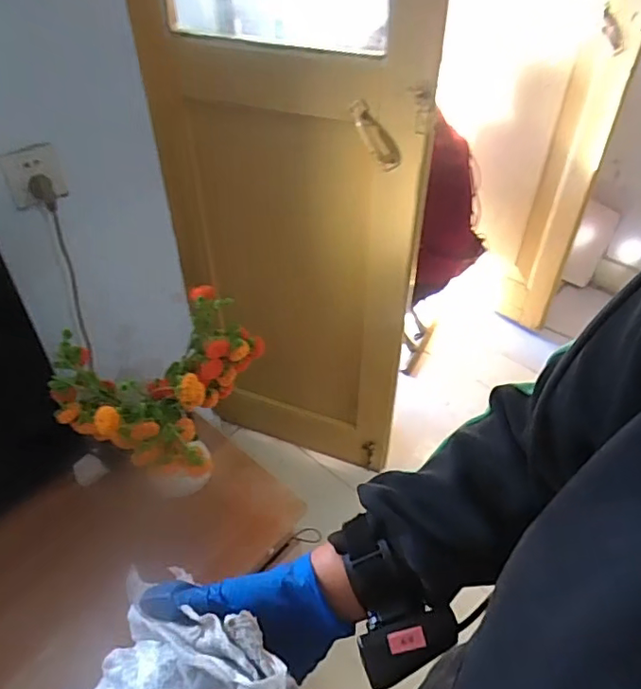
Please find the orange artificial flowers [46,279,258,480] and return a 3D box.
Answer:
[{"bbox_3d":[-0.257,0.046,0.863,0.227,0.174,0.274,23,48,21],"label":"orange artificial flowers"}]

